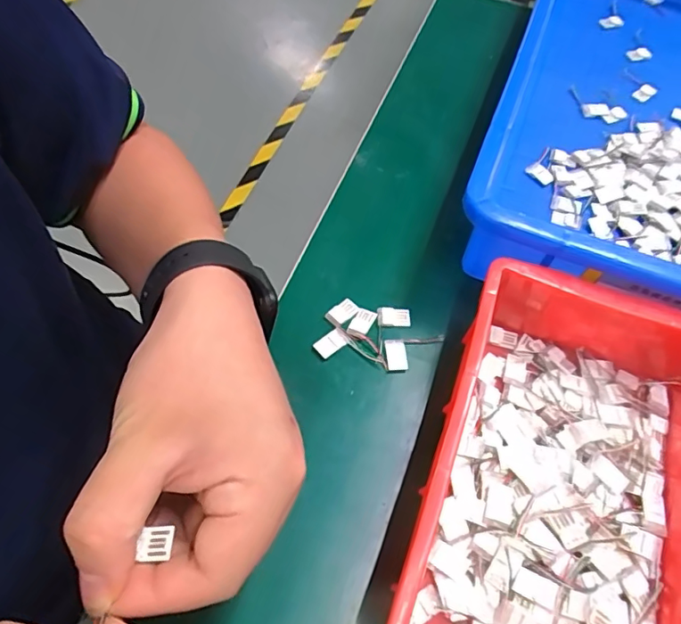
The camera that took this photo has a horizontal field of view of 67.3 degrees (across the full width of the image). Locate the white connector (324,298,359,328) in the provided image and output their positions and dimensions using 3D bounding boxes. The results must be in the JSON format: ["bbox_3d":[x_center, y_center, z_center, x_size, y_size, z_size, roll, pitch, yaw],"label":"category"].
[{"bbox_3d":[0.001,0.000,0.317,0.012,0.004,0.019,40,66,18],"label":"white connector"}]

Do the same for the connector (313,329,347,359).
[{"bbox_3d":[-0.006,0.019,0.306,0.018,0.004,0.011,-36,68,-21],"label":"connector"}]

